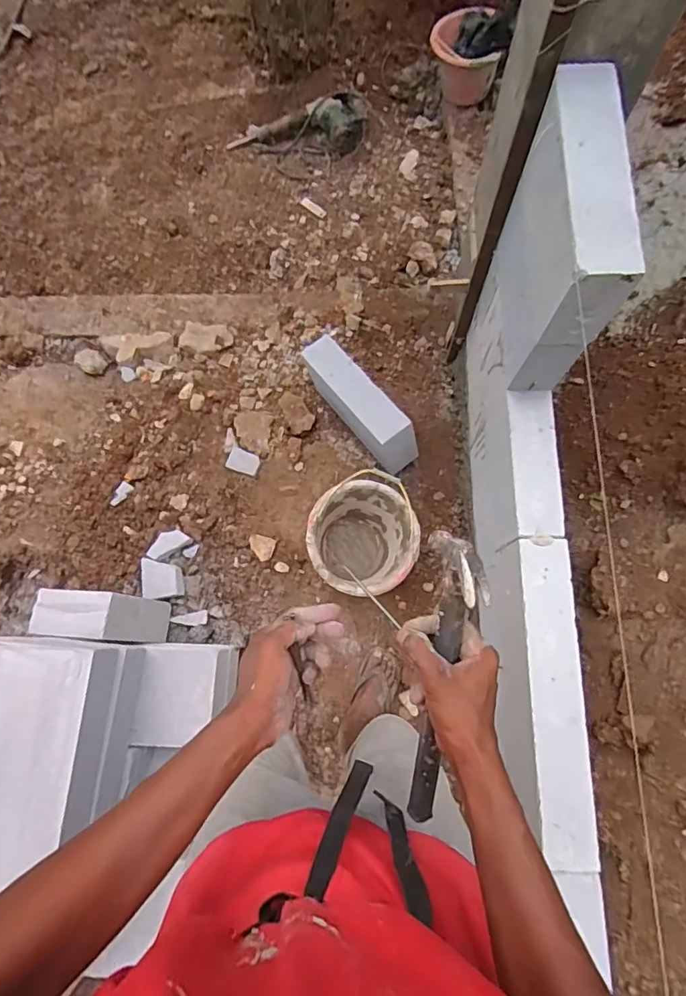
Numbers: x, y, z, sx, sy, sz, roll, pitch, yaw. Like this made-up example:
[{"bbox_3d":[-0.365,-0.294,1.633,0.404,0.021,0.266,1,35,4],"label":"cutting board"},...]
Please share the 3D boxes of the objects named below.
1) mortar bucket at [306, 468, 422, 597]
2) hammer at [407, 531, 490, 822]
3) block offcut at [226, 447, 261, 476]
[{"bbox_3d":[0.051,0.112,1.386,0.282,0.191,0.287,-1,75,2],"label":"mortar bucket"},{"bbox_3d":[0.091,0.184,0.499,0.036,0.091,0.294,6,104,0],"label":"hammer"},{"bbox_3d":[-0.303,-0.109,1.590,0.100,0.028,0.072,21,77,8],"label":"block offcut"}]

